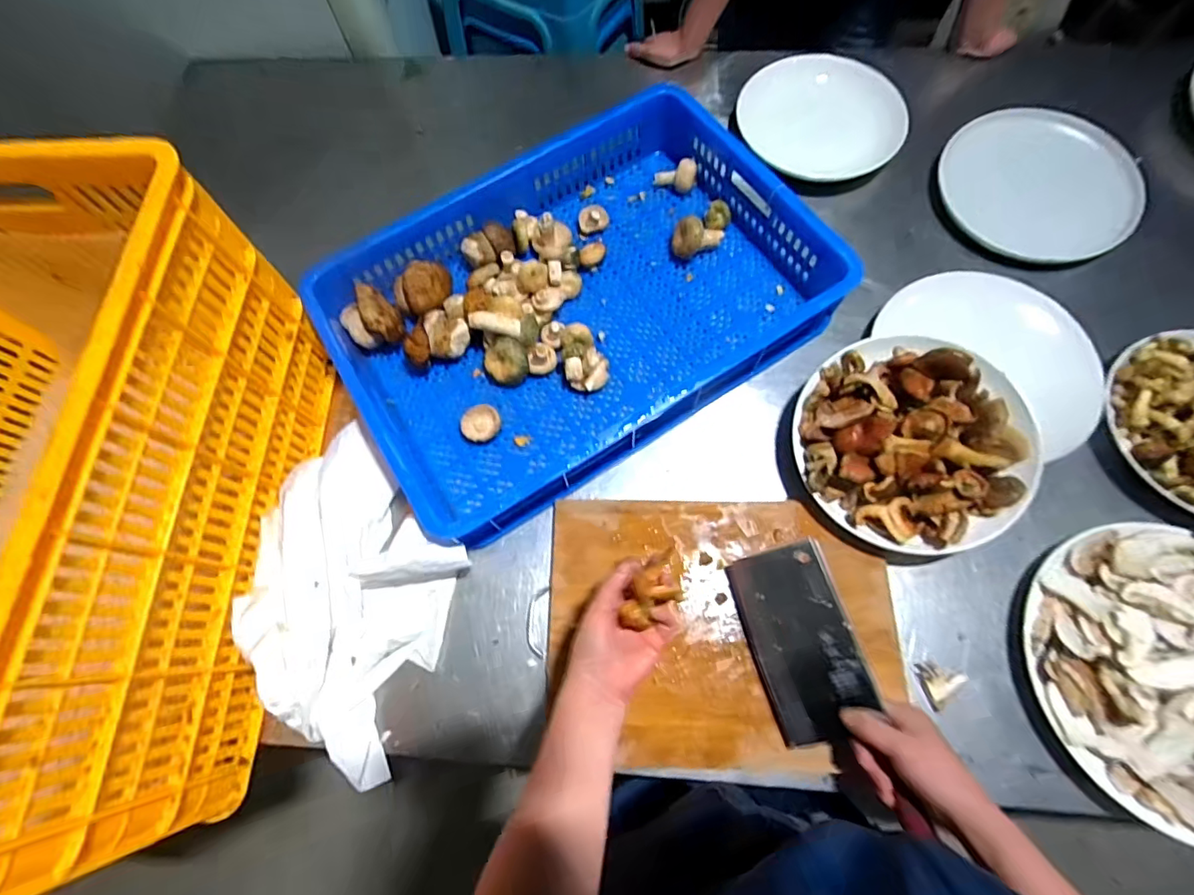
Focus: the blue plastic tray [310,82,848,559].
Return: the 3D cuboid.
[{"bbox_3d":[-0.025,-0.201,0.686,0.592,0.094,0.410,-34,73,-9],"label":"blue plastic tray"}]

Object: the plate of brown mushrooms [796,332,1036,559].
[{"bbox_3d":[0.354,-0.008,0.590,0.242,0.093,0.246,-30,73,-8],"label":"plate of brown mushrooms"}]

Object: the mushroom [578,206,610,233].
[{"bbox_3d":[-0.004,-0.335,0.768,0.044,0.030,0.026,-9,71,0],"label":"mushroom"}]

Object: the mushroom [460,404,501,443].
[{"bbox_3d":[-0.147,-0.030,0.669,0.047,0.017,0.048,-16,71,-3],"label":"mushroom"}]

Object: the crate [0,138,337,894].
[{"bbox_3d":[-0.563,0.054,0.501,0.393,0.283,0.589,1,71,3],"label":"crate"}]

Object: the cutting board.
[{"bbox_3d":[0.134,0.195,0.575,0.369,0.025,0.273,-1,71,2],"label":"cutting board"}]

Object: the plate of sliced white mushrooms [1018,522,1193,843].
[{"bbox_3d":[0.594,0.221,0.527,0.271,0.074,0.277,-1,71,2],"label":"plate of sliced white mushrooms"}]

